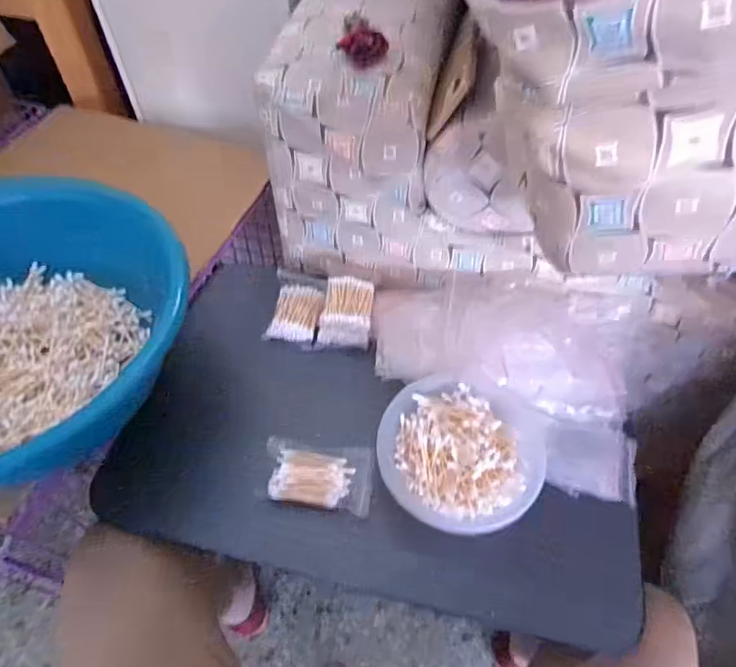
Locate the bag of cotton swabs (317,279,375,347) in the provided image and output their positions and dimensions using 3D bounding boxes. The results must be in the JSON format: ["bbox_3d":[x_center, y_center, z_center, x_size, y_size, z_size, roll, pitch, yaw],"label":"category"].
[{"bbox_3d":[-0.027,-0.029,0.677,0.067,0.050,0.082,7,54,5],"label":"bag of cotton swabs"}]

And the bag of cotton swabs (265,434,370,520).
[{"bbox_3d":[-0.054,0.151,0.551,0.114,0.029,0.073,4,54,2],"label":"bag of cotton swabs"}]

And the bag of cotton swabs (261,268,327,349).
[{"bbox_3d":[-0.096,-0.033,0.691,0.070,0.031,0.096,8,54,5],"label":"bag of cotton swabs"}]

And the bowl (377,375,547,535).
[{"bbox_3d":[0.099,0.122,0.551,0.167,0.051,0.170,0,54,0],"label":"bowl"}]

